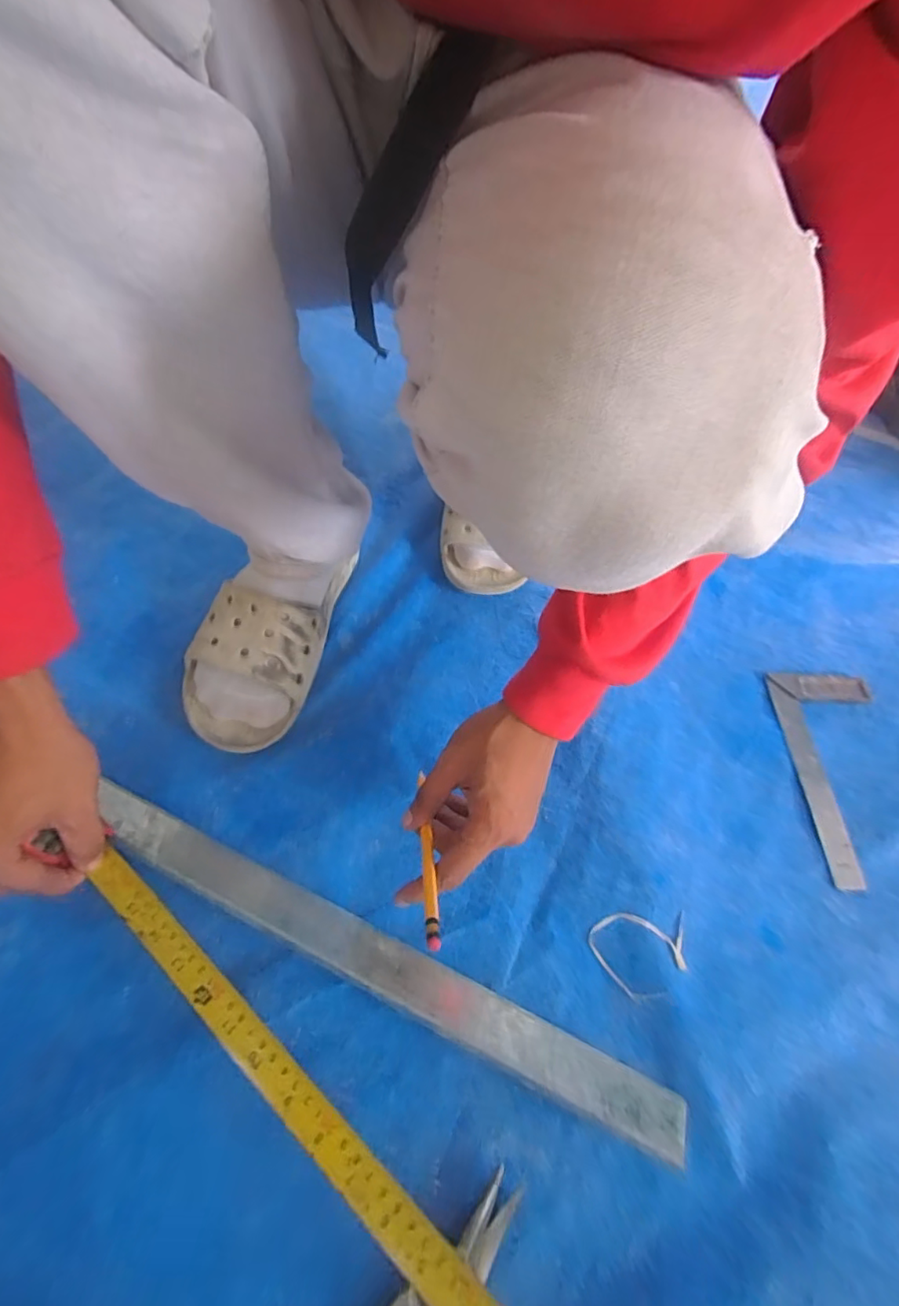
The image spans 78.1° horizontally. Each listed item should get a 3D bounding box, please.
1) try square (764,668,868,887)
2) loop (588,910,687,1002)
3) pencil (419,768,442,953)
[{"bbox_3d":[0.360,0.105,0.501,0.090,0.009,0.199,4,56,-2],"label":"try square"},{"bbox_3d":[0.141,0.221,0.407,0.069,0.008,0.055,-2,56,-6],"label":"loop"},{"bbox_3d":[-0.016,0.128,0.380,0.008,0.006,0.184,0,17,-5],"label":"pencil"}]

